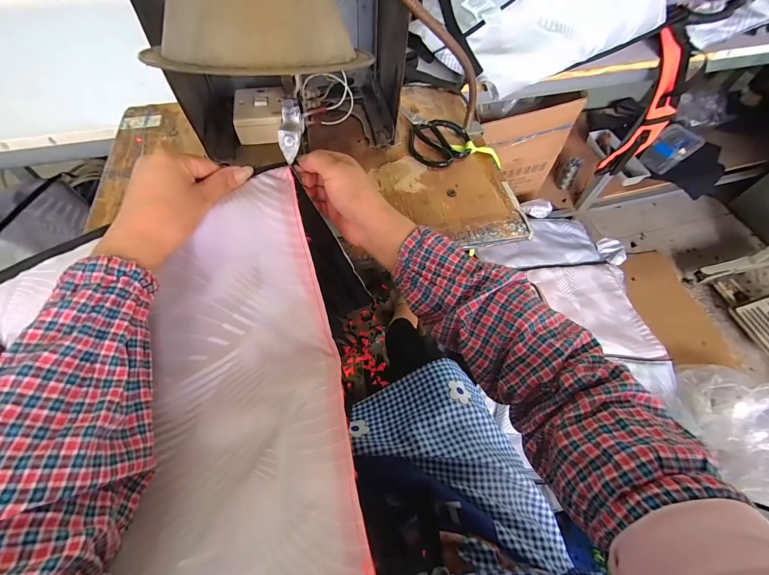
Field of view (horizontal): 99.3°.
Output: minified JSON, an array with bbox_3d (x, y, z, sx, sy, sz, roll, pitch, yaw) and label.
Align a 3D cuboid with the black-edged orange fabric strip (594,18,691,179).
[{"bbox_3d":[0.695,-0.469,0.867,0.094,0.304,0.152,-4,60,-4],"label":"black-edged orange fabric strip"}]

